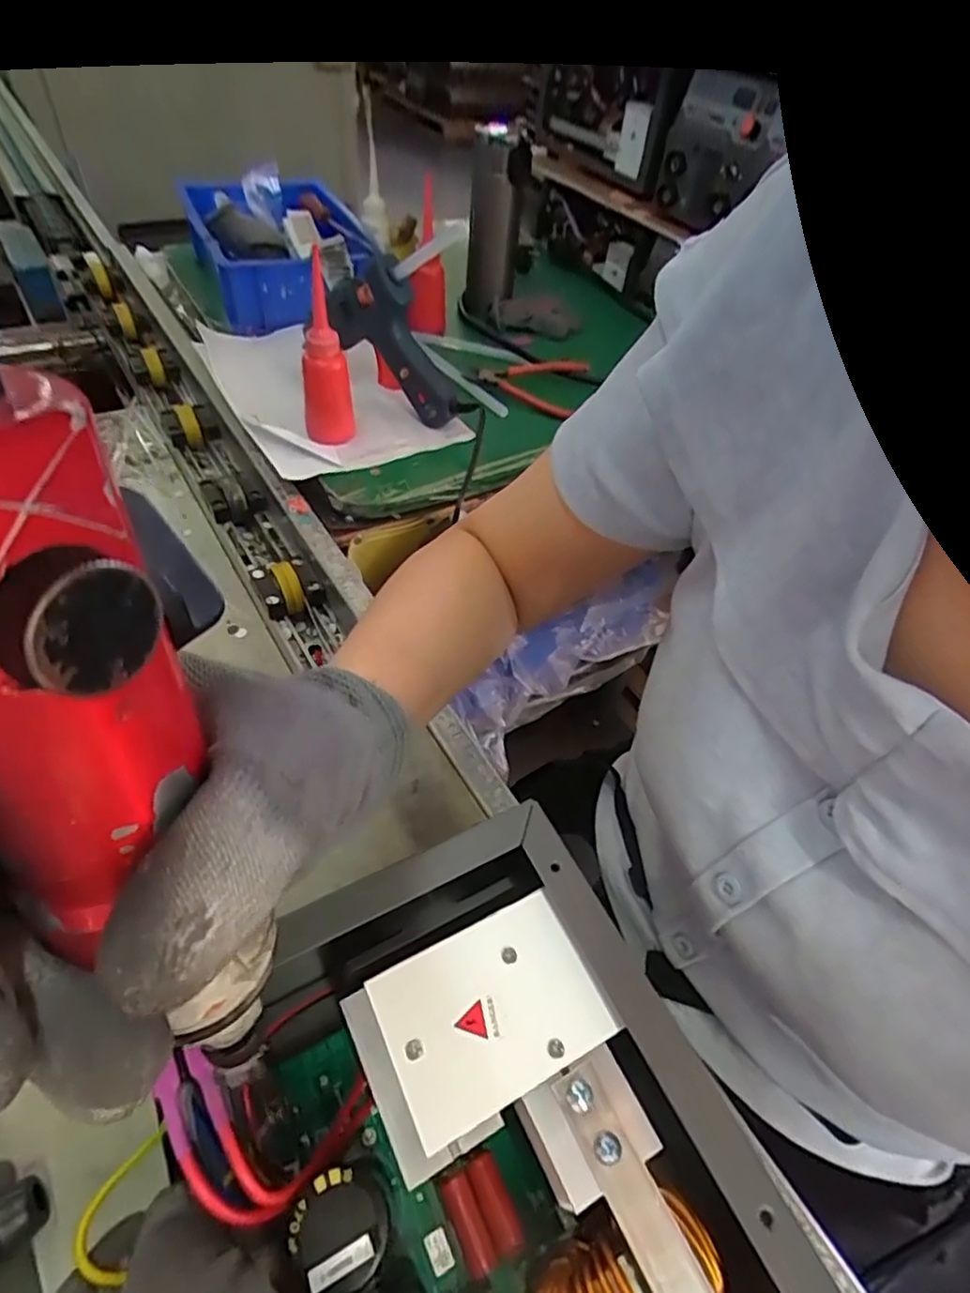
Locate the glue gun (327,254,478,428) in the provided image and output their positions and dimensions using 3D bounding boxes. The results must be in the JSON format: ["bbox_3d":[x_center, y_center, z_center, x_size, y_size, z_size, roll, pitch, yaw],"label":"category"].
[{"bbox_3d":[-0.085,-0.297,0.625,0.148,0.135,0.035,29,52,17],"label":"glue gun"}]

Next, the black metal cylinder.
[{"bbox_3d":[0.010,-0.512,0.769,0.061,0.182,0.066,5,49,-2],"label":"black metal cylinder"}]

